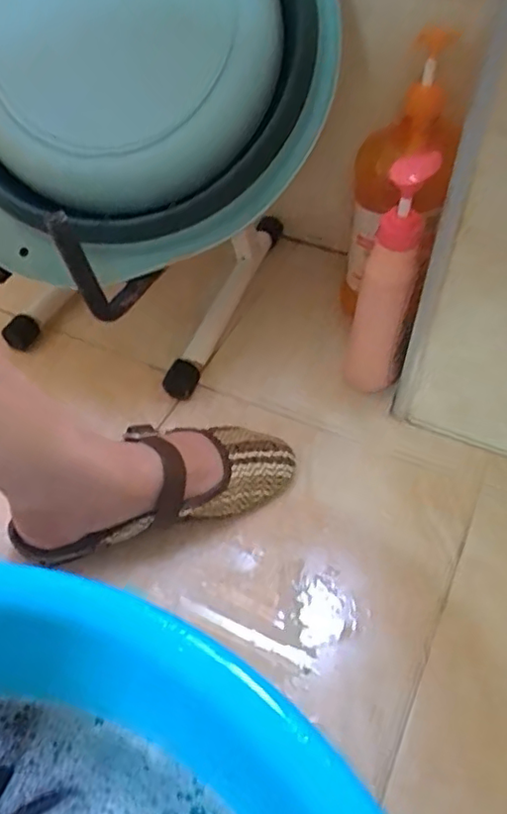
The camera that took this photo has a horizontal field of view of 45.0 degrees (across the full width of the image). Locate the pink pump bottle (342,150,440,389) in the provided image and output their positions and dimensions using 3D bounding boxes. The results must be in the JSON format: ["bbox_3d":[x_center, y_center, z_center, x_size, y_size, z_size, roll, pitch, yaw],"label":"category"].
[{"bbox_3d":[0.123,-0.115,0.570,0.050,0.218,0.084,9,51,8],"label":"pink pump bottle"}]

